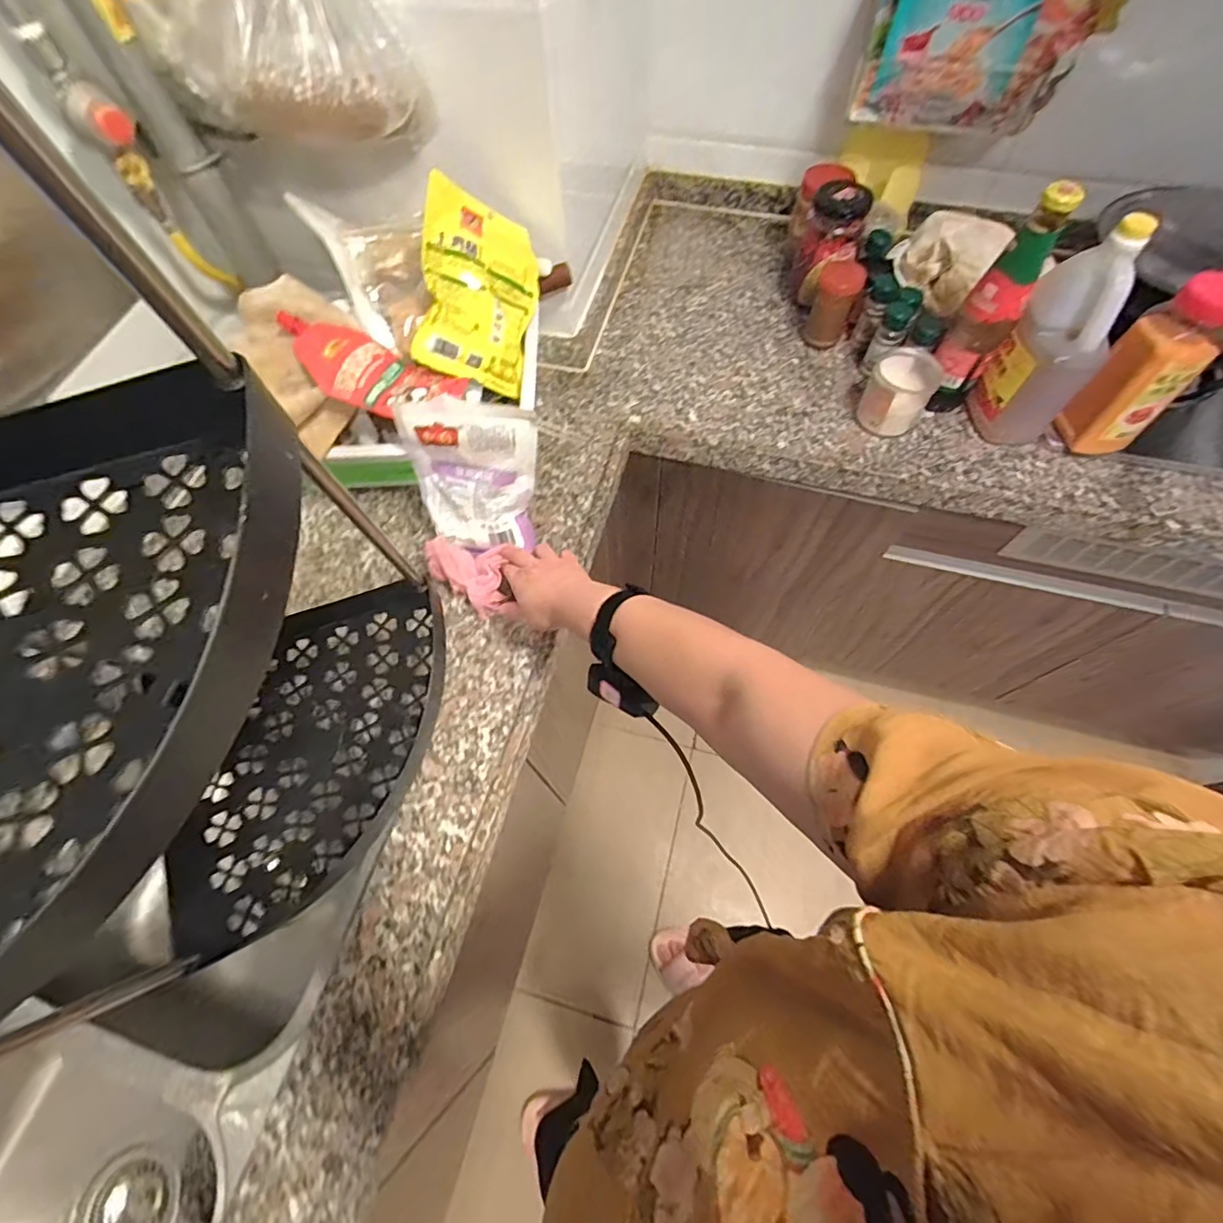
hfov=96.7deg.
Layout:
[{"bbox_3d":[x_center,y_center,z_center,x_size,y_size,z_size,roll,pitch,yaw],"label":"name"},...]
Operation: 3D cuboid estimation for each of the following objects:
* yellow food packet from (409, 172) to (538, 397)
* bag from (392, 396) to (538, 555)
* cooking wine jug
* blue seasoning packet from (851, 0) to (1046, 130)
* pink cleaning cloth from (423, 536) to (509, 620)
[{"bbox_3d":[-0.154,-0.383,0.653,0.029,0.146,0.206,5,89,48],"label":"yellow food packet"},{"bbox_3d":[-0.160,-0.155,0.633,0.152,0.178,0.037,1,34,3],"label":"bag"},{"bbox_3d":[0.560,-0.341,0.677,0.113,0.233,0.131,39,71,19],"label":"cooking wine jug"},{"bbox_3d":[0.448,-0.777,0.700,0.188,0.234,0.064,15,74,13],"label":"blue seasoning packet"},{"bbox_3d":[-0.173,-0.053,0.668,0.106,0.038,0.067,35,69,17],"label":"pink cleaning cloth"}]

